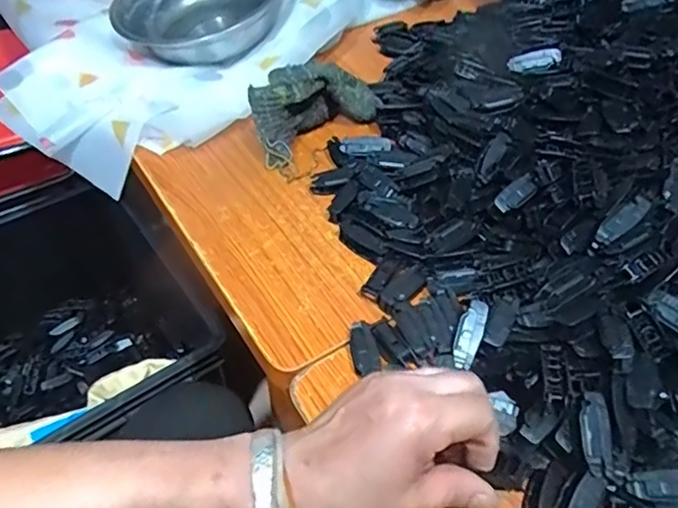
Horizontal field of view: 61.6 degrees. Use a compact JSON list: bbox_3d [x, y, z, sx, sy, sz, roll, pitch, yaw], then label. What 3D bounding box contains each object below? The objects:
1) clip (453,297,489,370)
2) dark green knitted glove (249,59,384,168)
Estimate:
[{"bbox_3d":[0.093,0.055,0.404,0.017,0.011,0.048,16,73,12],"label":"clip"},{"bbox_3d":[-0.019,-0.146,0.559,0.137,0.079,0.043,-28,56,-22],"label":"dark green knitted glove"}]

